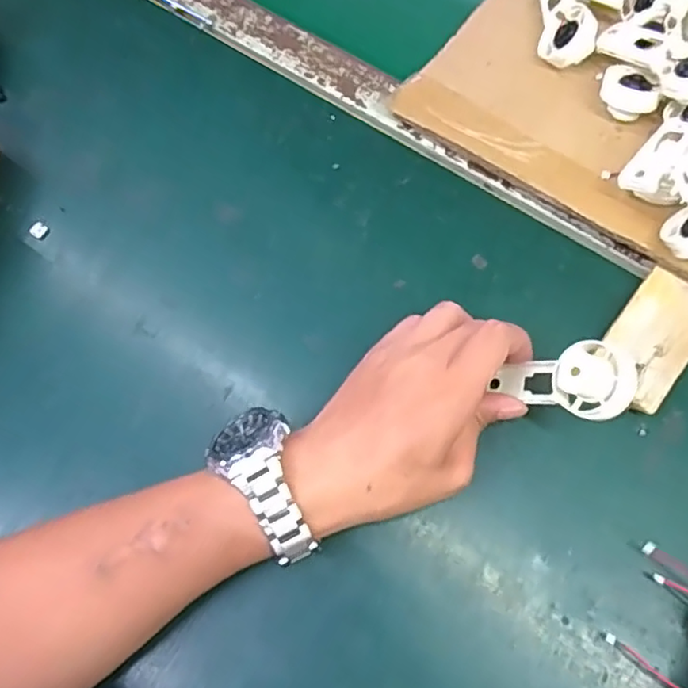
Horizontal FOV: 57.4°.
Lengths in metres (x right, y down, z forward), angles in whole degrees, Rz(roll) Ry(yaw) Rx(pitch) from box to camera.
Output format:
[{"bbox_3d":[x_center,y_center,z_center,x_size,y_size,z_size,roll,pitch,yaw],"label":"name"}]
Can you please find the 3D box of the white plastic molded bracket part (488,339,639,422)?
[{"bbox_3d":[0.117,0.019,0.345,0.033,0.084,0.034,37,73,-18],"label":"white plastic molded bracket part"}]

